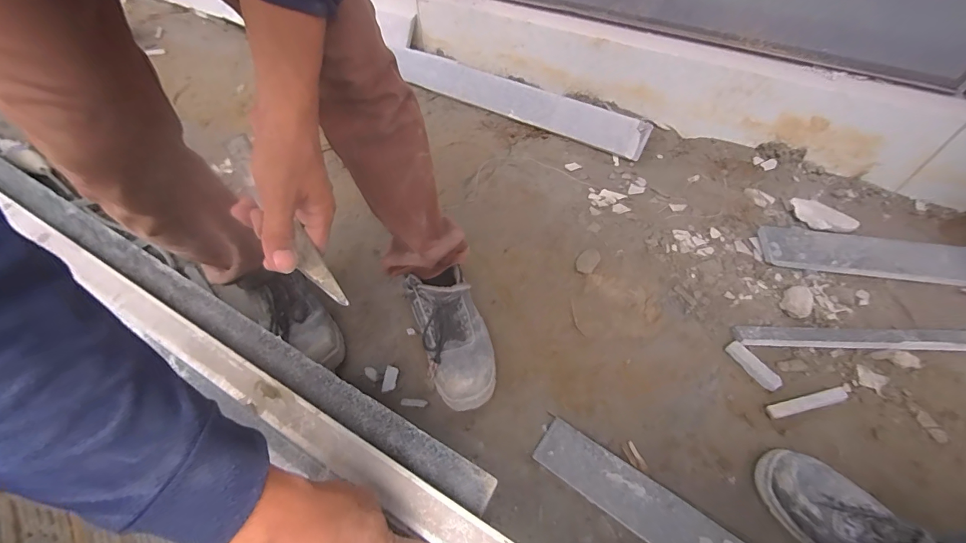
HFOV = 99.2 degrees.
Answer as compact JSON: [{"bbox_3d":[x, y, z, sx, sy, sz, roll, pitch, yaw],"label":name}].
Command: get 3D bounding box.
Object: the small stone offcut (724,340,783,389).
[{"bbox_3d":[0.459,0.160,0.699,0.026,0.019,0.093,-26,59,-16],"label":"small stone offcut"}]

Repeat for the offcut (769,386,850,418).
[{"bbox_3d":[0.525,0.211,0.663,0.140,0.016,0.022,-12,57,-7],"label":"offcut"}]

